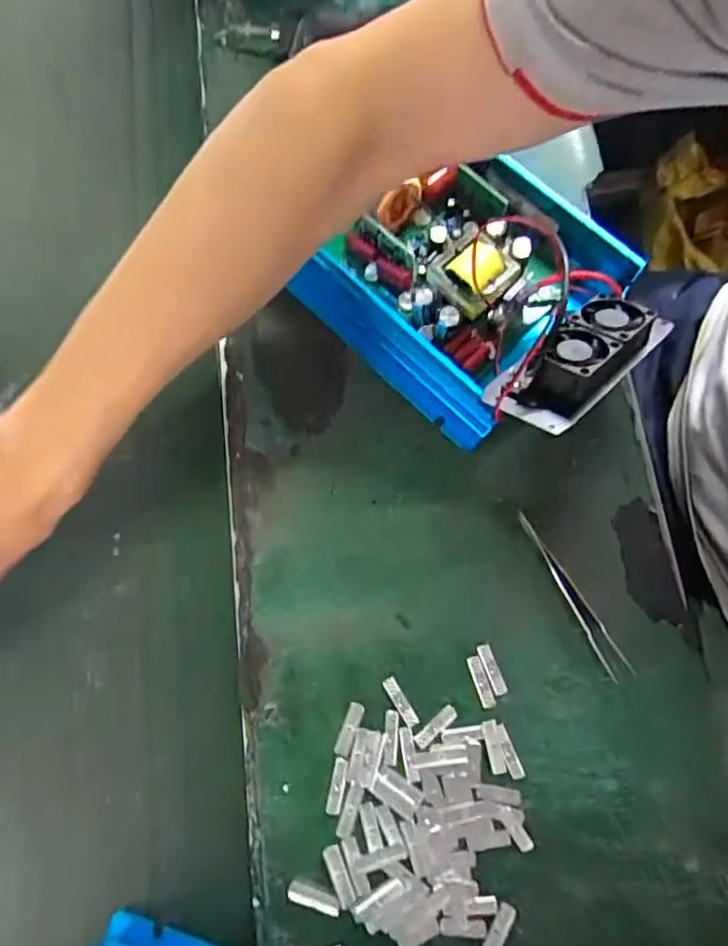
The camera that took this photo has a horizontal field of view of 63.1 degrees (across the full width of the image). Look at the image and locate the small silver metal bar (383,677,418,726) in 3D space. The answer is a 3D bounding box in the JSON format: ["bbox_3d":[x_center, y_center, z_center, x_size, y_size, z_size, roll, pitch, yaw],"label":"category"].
[{"bbox_3d":[0.023,0.140,0.363,0.008,0.004,0.031,-32,77,-6],"label":"small silver metal bar"}]

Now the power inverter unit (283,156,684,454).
[{"bbox_3d":[0.078,-0.121,0.395,0.158,0.081,0.207,-44,79,-9],"label":"power inverter unit"}]

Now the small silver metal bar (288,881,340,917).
[{"bbox_3d":[-0.029,0.246,0.342,0.030,0.004,0.010,17,77,6],"label":"small silver metal bar"}]

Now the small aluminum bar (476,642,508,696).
[{"bbox_3d":[0.079,0.121,0.365,0.009,0.004,0.031,-20,76,-3],"label":"small aluminum bar"}]

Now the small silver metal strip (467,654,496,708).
[{"bbox_3d":[0.072,0.128,0.365,0.008,0.004,0.031,-19,76,-3],"label":"small silver metal strip"}]

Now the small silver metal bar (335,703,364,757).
[{"bbox_3d":[-0.009,0.156,0.361,0.009,0.004,0.031,21,77,7],"label":"small silver metal bar"}]

